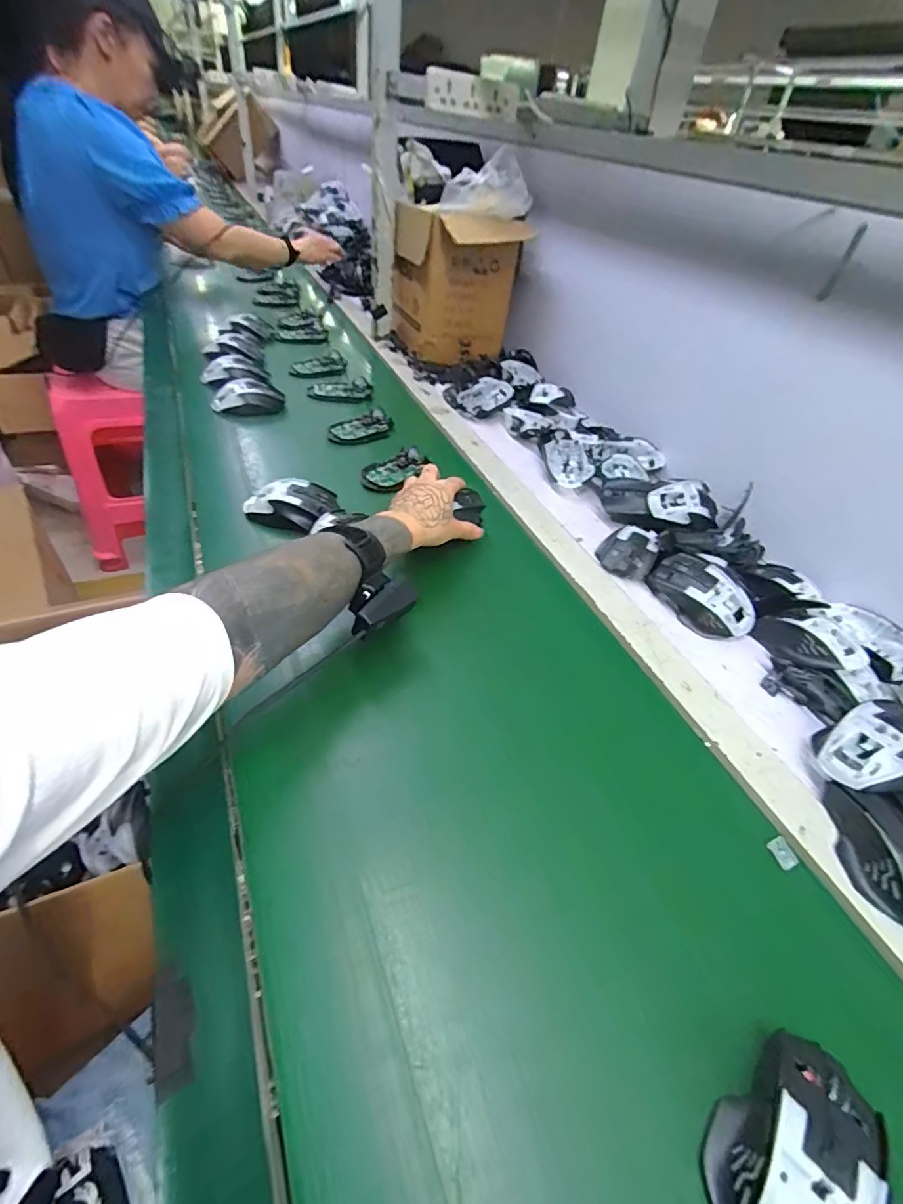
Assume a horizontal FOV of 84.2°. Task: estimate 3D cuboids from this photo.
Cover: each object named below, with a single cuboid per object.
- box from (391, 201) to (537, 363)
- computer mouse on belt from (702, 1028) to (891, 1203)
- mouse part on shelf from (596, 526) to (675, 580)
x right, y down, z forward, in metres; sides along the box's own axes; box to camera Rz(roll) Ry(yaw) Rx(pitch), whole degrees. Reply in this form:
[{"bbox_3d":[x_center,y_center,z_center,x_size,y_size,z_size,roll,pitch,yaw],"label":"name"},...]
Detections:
[{"bbox_3d":[0.005,-0.655,1.043,0.187,0.252,0.218,-21,51,-26],"label":"box"},{"bbox_3d":[0.181,0.292,0.260,0.112,0.031,0.065,-31,56,-33],"label":"computer mouse on belt"},{"bbox_3d":[0.233,-0.066,0.643,0.089,0.034,0.073,-32,57,-33],"label":"mouse part on shelf"}]

